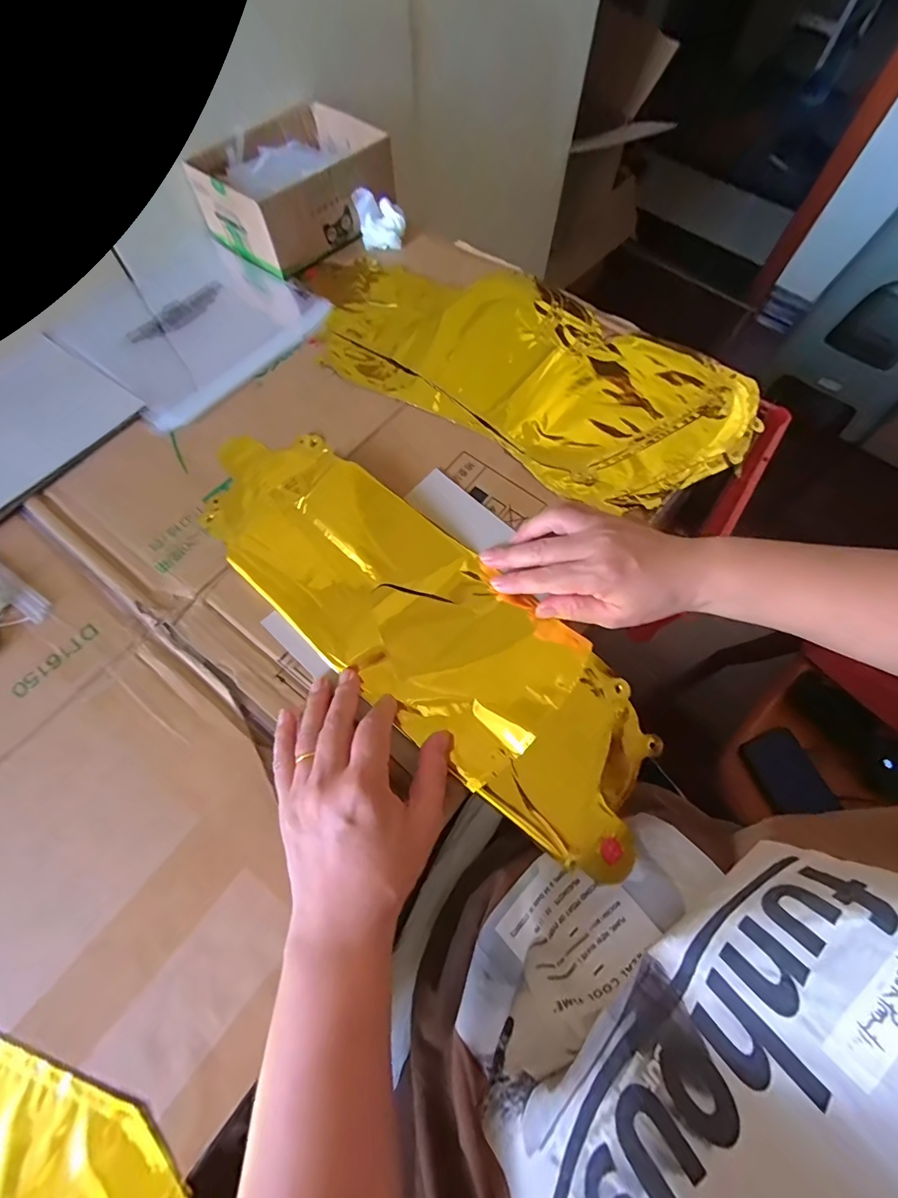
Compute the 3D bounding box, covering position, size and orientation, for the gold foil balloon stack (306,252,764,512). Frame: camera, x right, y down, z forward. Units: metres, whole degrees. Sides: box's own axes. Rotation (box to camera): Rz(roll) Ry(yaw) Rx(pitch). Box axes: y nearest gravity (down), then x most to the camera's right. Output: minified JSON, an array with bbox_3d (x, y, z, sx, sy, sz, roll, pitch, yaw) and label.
[{"bbox_3d":[0.064,-0.235,0.444,0.442,0.023,0.214,33,71,12],"label":"gold foil balloon stack"}]

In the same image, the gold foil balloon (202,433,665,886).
[{"bbox_3d":[-0.026,0.011,0.340,0.410,0.021,0.131,41,72,12],"label":"gold foil balloon"}]

